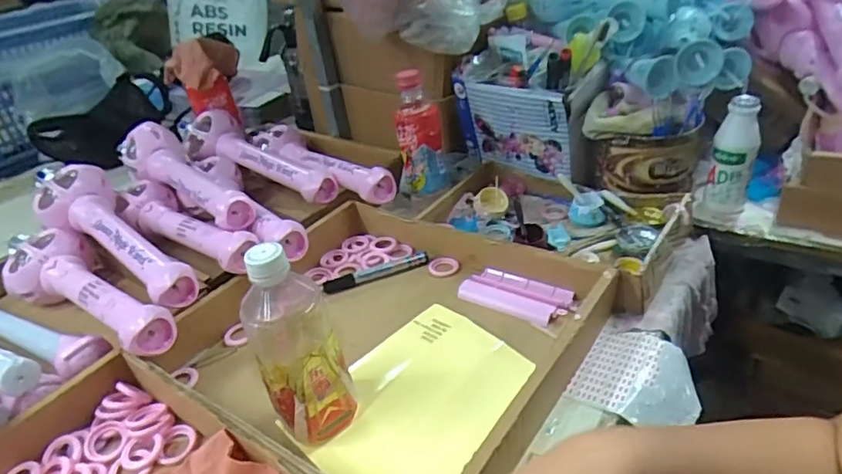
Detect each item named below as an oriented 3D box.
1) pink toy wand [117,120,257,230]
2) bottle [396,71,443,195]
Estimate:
[{"bbox_3d":[-0.332,-0.088,0.762,0.080,0.061,0.331,-29,38,-30],"label":"pink toy wand"},{"bbox_3d":[-0.001,-0.135,0.752,0.064,0.168,0.051,-6,32,2],"label":"bottle"}]

